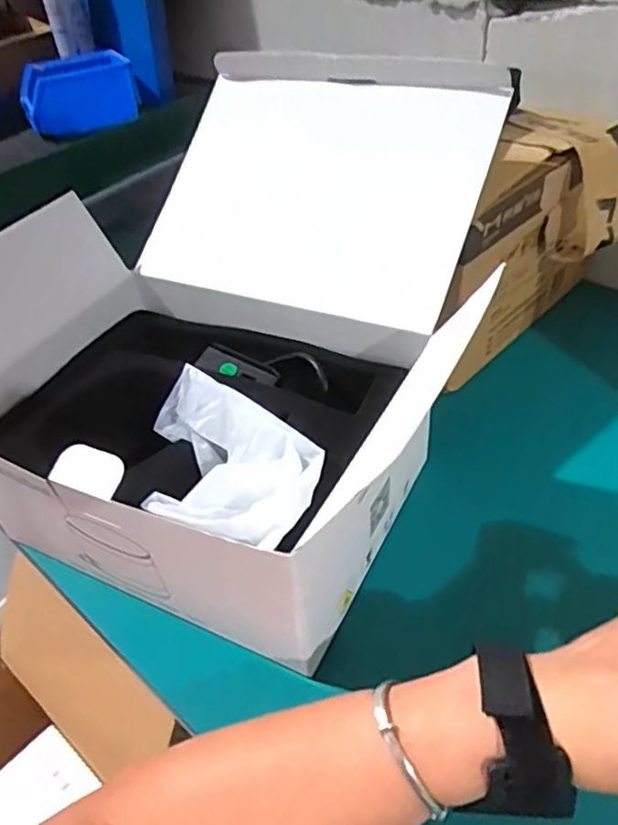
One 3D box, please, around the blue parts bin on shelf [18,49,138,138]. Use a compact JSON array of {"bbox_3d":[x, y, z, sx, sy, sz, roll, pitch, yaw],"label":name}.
[{"bbox_3d":[-0.301,-0.406,0.821,0.139,0.080,0.067,-29,46,-24],"label":"blue parts bin on shelf"}]

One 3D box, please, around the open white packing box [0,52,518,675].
[{"bbox_3d":[-0.058,-0.072,0.471,0.309,0.233,0.352,17,46,25],"label":"open white packing box"}]

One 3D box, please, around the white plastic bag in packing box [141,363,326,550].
[{"bbox_3d":[-0.056,0.035,0.392,0.144,0.046,0.097,24,49,30],"label":"white plastic bag in packing box"}]

